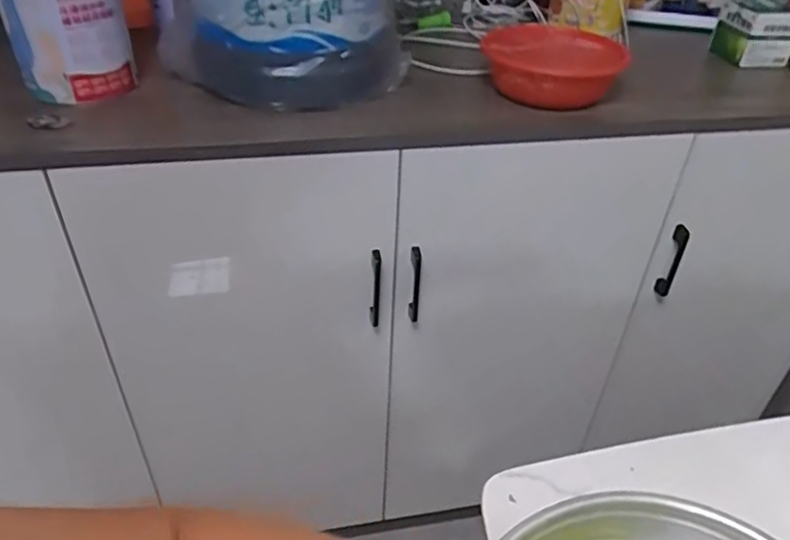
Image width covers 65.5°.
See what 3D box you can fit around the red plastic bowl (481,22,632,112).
[{"bbox_3d":[0.199,-0.272,0.805,0.161,0.077,0.161,2,38,-1],"label":"red plastic bowl"}]

